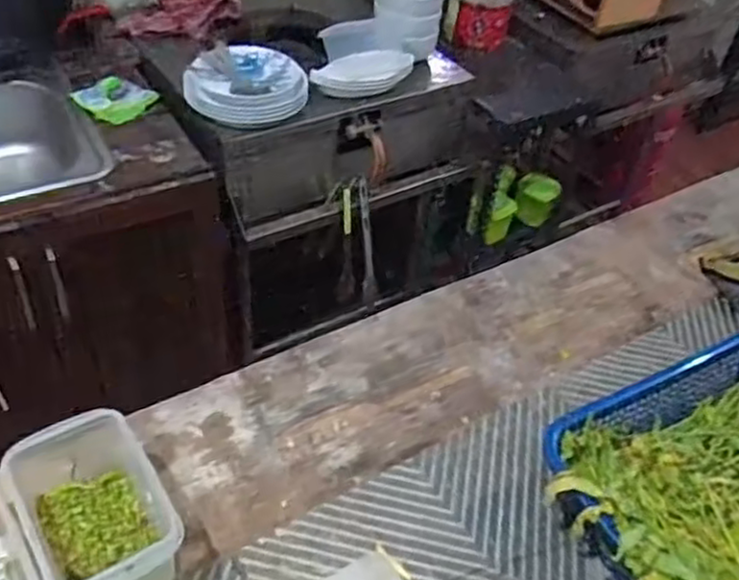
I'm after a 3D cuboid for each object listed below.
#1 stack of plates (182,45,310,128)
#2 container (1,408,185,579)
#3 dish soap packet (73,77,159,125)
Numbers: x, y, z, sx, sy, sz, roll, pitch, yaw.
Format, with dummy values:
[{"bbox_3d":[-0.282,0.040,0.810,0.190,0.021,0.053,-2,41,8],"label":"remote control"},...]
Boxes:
[{"bbox_3d":[-0.234,-0.384,1.339,0.178,0.065,0.191,32,49,25],"label":"stack of plates"},{"bbox_3d":[-0.234,0.199,0.616,0.104,0.098,0.170,-23,50,-27],"label":"container"},{"bbox_3d":[-0.477,-0.358,1.345,0.119,0.039,0.102,20,45,15],"label":"dish soap packet"}]

